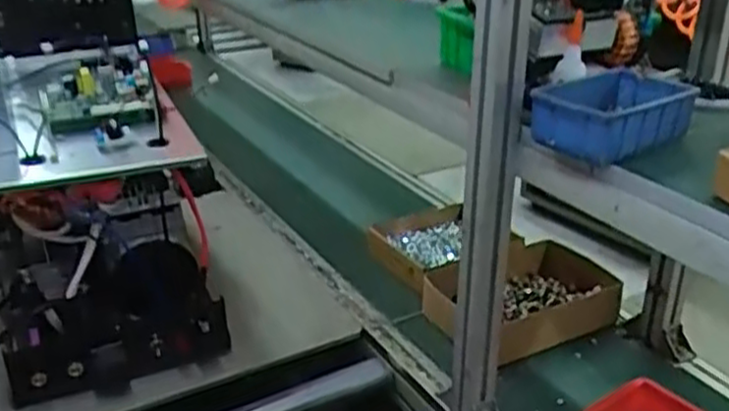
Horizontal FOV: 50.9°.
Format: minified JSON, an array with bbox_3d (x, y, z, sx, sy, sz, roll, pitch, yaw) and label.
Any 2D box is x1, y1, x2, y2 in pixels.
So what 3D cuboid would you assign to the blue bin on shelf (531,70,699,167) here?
[{"bbox_3d":[0.259,-0.098,0.799,0.160,0.052,0.110,-18,31,-33],"label":"blue bin on shelf"}]

